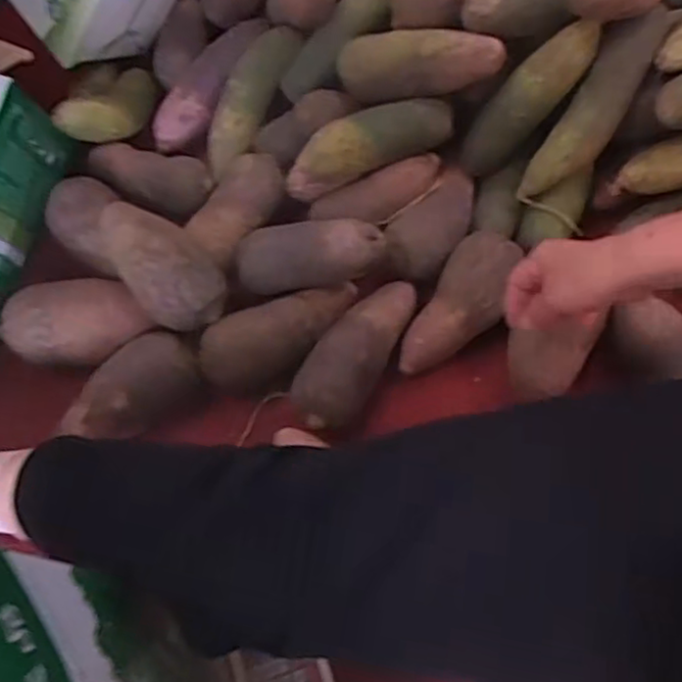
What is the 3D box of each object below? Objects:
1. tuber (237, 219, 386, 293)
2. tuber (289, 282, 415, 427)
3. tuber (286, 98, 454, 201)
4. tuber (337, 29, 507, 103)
[{"bbox_3d":[-0.036,-0.091,0.704,0.170,0.050,0.066,-5,65,27],"label":"tuber"},{"bbox_3d":[0.024,0.003,0.689,0.062,0.054,0.186,29,56,13],"label":"tuber"},{"bbox_3d":[0.029,-0.211,0.737,0.181,0.063,0.049,-19,68,-5],"label":"tuber"},{"bbox_3d":[0.081,-0.289,0.712,0.167,0.066,0.055,5,68,5],"label":"tuber"}]

